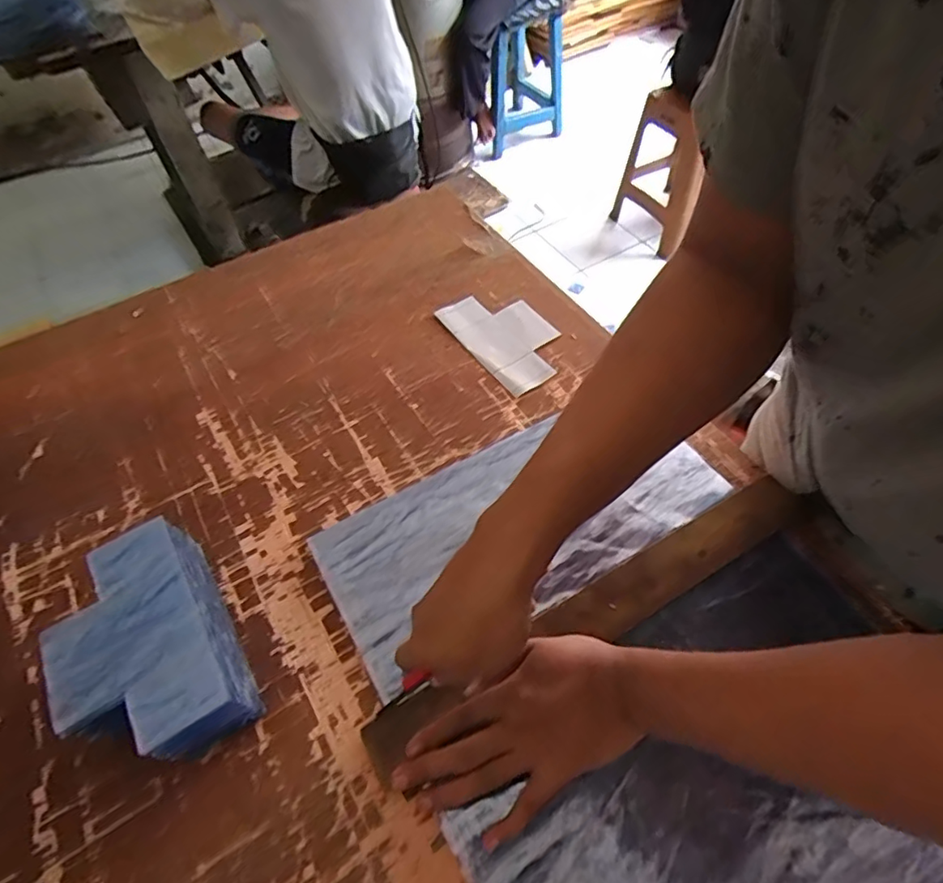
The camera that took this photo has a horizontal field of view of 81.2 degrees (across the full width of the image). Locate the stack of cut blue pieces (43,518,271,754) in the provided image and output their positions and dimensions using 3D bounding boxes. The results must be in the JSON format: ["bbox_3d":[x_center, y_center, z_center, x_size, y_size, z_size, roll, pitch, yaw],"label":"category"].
[{"bbox_3d":[-0.250,0.166,0.431,0.110,0.071,0.175,-30,59,-17],"label":"stack of cut blue pieces"}]

